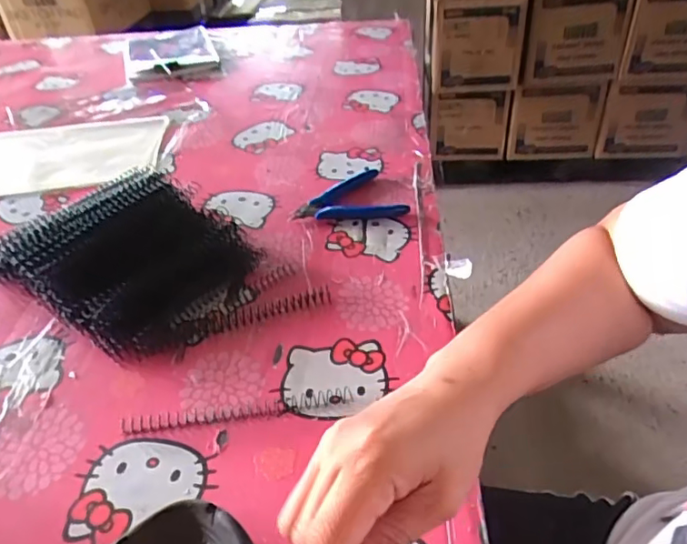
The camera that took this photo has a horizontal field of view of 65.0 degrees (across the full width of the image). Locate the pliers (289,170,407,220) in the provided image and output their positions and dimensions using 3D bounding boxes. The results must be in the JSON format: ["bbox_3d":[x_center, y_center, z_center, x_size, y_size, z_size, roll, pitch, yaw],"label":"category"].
[{"bbox_3d":[0.007,-0.086,0.590,0.118,0.010,0.089,-2,41,2],"label":"pliers"}]

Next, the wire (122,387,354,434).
[{"bbox_3d":[-0.075,0.099,0.388,0.162,0.008,0.015,-7,41,-4],"label":"wire"}]

